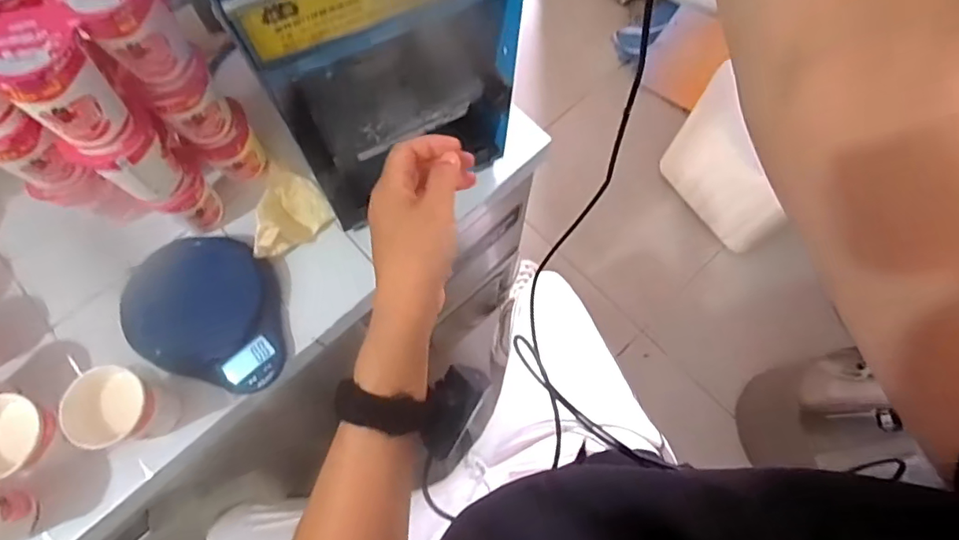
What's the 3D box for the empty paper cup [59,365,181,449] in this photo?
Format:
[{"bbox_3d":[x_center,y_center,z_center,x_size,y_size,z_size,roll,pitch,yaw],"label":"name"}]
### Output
[{"bbox_3d":[-0.317,0.125,0.469,0.067,0.077,0.063,0,71,-1],"label":"empty paper cup"}]

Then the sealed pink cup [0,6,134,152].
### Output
[{"bbox_3d":[-0.314,-0.142,0.389,0.074,0.085,0.066,36,74,11],"label":"sealed pink cup"}]

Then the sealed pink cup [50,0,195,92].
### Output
[{"bbox_3d":[-0.271,-0.196,0.404,0.068,0.081,0.072,-37,75,-12],"label":"sealed pink cup"}]

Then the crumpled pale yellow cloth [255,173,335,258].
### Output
[{"bbox_3d":[-0.202,-0.065,0.572,0.074,0.033,0.105,2,71,0],"label":"crumpled pale yellow cloth"}]

